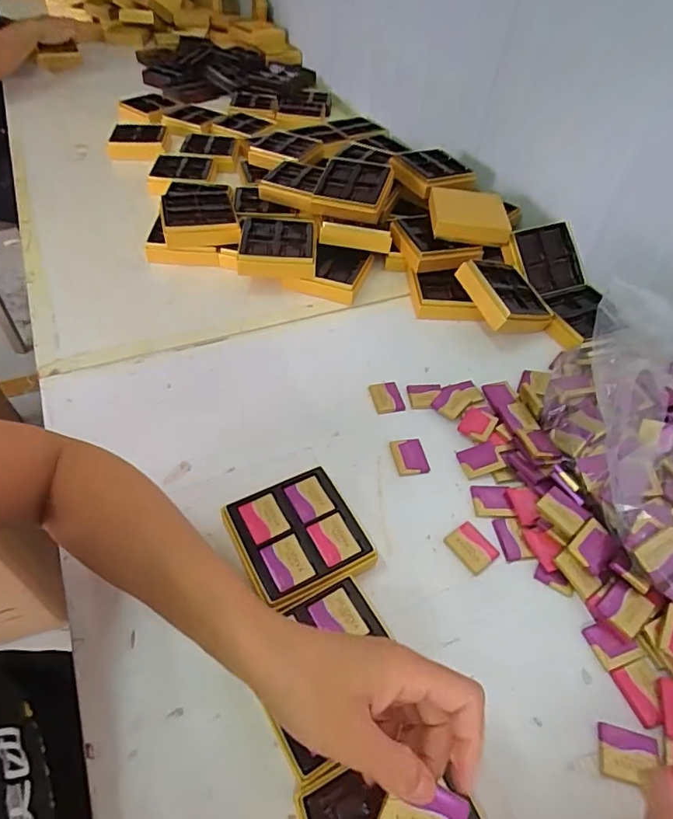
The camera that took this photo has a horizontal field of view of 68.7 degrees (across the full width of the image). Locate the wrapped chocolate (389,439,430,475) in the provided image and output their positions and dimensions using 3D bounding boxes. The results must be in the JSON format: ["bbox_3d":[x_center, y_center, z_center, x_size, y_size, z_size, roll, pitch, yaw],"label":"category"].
[{"bbox_3d":[0.073,0.047,0.488,0.032,0.005,0.040,-5,50,-9],"label":"wrapped chocolate"}]

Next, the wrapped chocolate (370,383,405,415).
[{"bbox_3d":[0.056,-0.013,0.539,0.033,0.005,0.038,-8,50,-11],"label":"wrapped chocolate"}]

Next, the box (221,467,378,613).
[{"bbox_3d":[-0.031,0.110,0.410,0.095,0.032,0.097,-20,54,-21],"label":"box"}]

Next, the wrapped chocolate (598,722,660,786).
[{"bbox_3d":[0.199,0.235,0.334,0.038,0.005,0.032,14,49,7],"label":"wrapped chocolate"}]

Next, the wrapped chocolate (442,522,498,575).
[{"bbox_3d":[0.118,0.120,0.430,0.033,0.005,0.040,-29,57,-26],"label":"wrapped chocolate"}]

